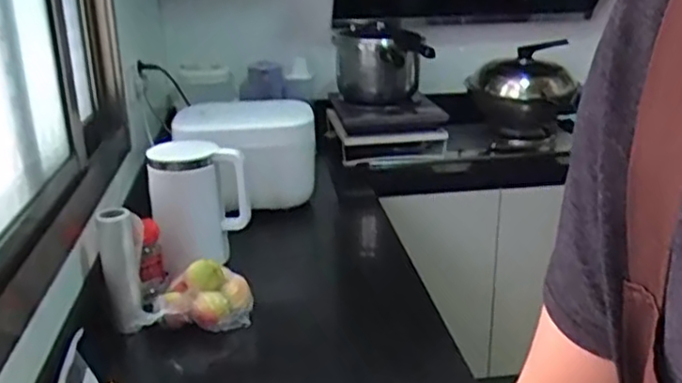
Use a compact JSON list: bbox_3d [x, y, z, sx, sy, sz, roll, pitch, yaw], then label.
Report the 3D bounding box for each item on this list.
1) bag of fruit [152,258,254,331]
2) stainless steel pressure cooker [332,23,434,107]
[{"bbox_3d":[-0.223,0.170,1.081,0.154,0.097,0.089,-12,23,-29],"label":"bag of fruit"},{"bbox_3d":[0.111,-0.372,1.953,0.247,0.195,0.428,-1,20,-2],"label":"stainless steel pressure cooker"}]

